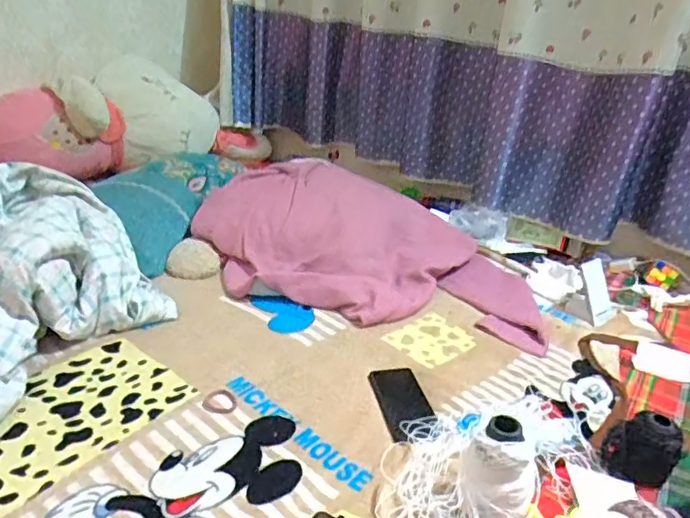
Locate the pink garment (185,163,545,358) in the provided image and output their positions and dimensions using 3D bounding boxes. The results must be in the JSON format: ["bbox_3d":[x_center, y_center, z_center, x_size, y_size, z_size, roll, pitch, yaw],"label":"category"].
[{"bbox_3d":[0.042,-0.048,1.258,0.797,0.145,0.472,11,27,14],"label":"pink garment"}]

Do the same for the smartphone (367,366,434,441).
[{"bbox_3d":[0.092,0.224,0.893,0.083,0.006,0.166,-2,27,-13],"label":"smartphone"}]

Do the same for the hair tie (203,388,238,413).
[{"bbox_3d":[-0.188,0.212,0.840,0.049,0.004,0.050,3,26,-2],"label":"hair tie"}]

